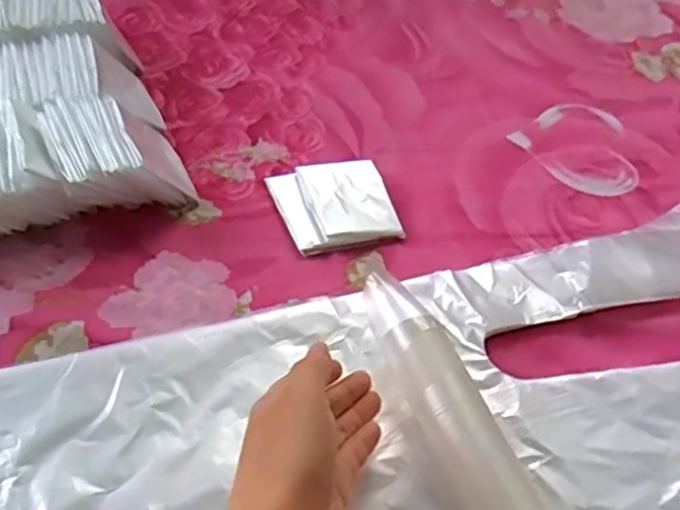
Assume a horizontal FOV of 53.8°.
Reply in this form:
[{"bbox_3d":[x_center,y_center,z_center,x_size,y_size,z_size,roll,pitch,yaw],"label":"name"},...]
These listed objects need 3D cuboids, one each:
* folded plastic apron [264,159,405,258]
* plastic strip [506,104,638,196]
[{"bbox_3d":[-0.004,-0.040,0.509,0.083,0.012,0.082,-12,50,-17],"label":"folded plastic apron"},{"bbox_3d":[0.226,-0.098,0.609,0.112,0.009,0.112,-27,56,-28],"label":"plastic strip"}]

